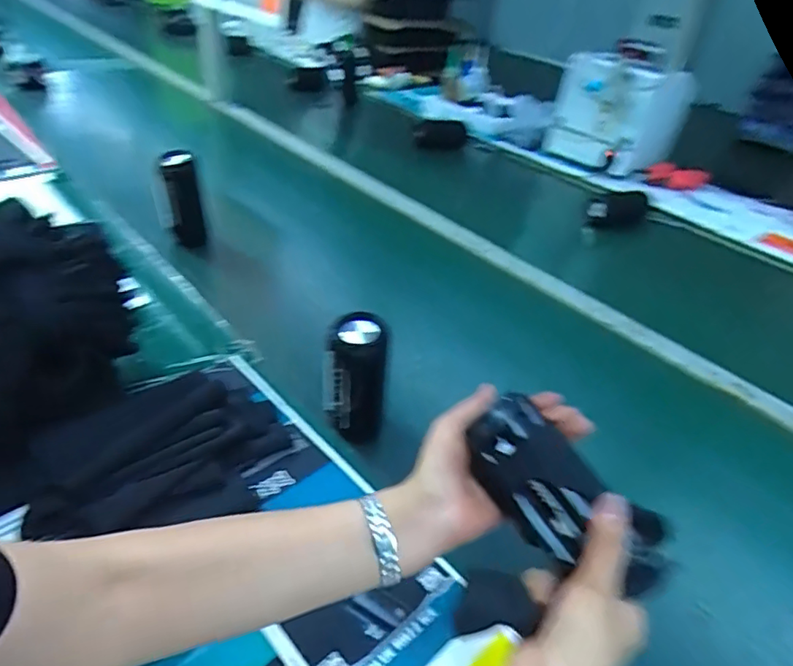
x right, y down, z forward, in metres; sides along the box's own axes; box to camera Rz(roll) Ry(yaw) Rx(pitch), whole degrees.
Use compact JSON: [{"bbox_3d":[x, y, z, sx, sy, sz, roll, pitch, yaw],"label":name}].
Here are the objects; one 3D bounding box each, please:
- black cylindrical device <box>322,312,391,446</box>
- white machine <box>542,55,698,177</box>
[{"bbox_3d":[-0.045,0.051,0.589,0.063,0.145,0.052,-2,38,-13],"label":"black cylindrical device"},{"bbox_3d":[0.566,-0.558,1.387,0.267,0.244,0.232,-20,45,-31],"label":"white machine"}]

